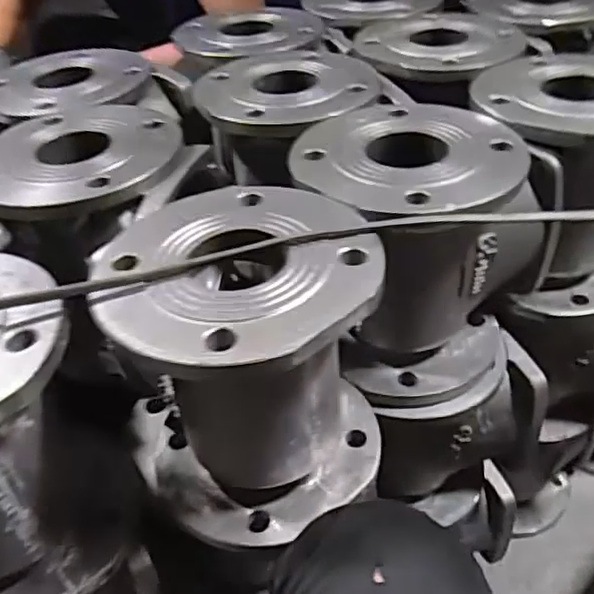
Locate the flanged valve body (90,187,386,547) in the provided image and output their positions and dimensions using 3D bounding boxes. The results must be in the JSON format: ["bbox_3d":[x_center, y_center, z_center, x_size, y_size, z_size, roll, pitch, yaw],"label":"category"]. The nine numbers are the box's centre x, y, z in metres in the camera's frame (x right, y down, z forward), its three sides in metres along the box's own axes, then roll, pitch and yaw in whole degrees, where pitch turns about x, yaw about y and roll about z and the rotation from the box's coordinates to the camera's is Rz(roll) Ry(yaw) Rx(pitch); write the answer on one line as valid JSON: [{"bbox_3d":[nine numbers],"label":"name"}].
[{"bbox_3d":[-0.033,0.049,0.459,0.169,0.197,0.172,-2,40,2],"label":"flanged valve body"}]

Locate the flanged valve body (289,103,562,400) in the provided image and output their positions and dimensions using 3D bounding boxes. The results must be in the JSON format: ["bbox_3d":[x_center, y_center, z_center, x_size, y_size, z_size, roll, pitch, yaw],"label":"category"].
[{"bbox_3d":[0.099,-0.043,0.551,0.176,0.192,0.184,-2,40,2],"label":"flanged valve body"}]

